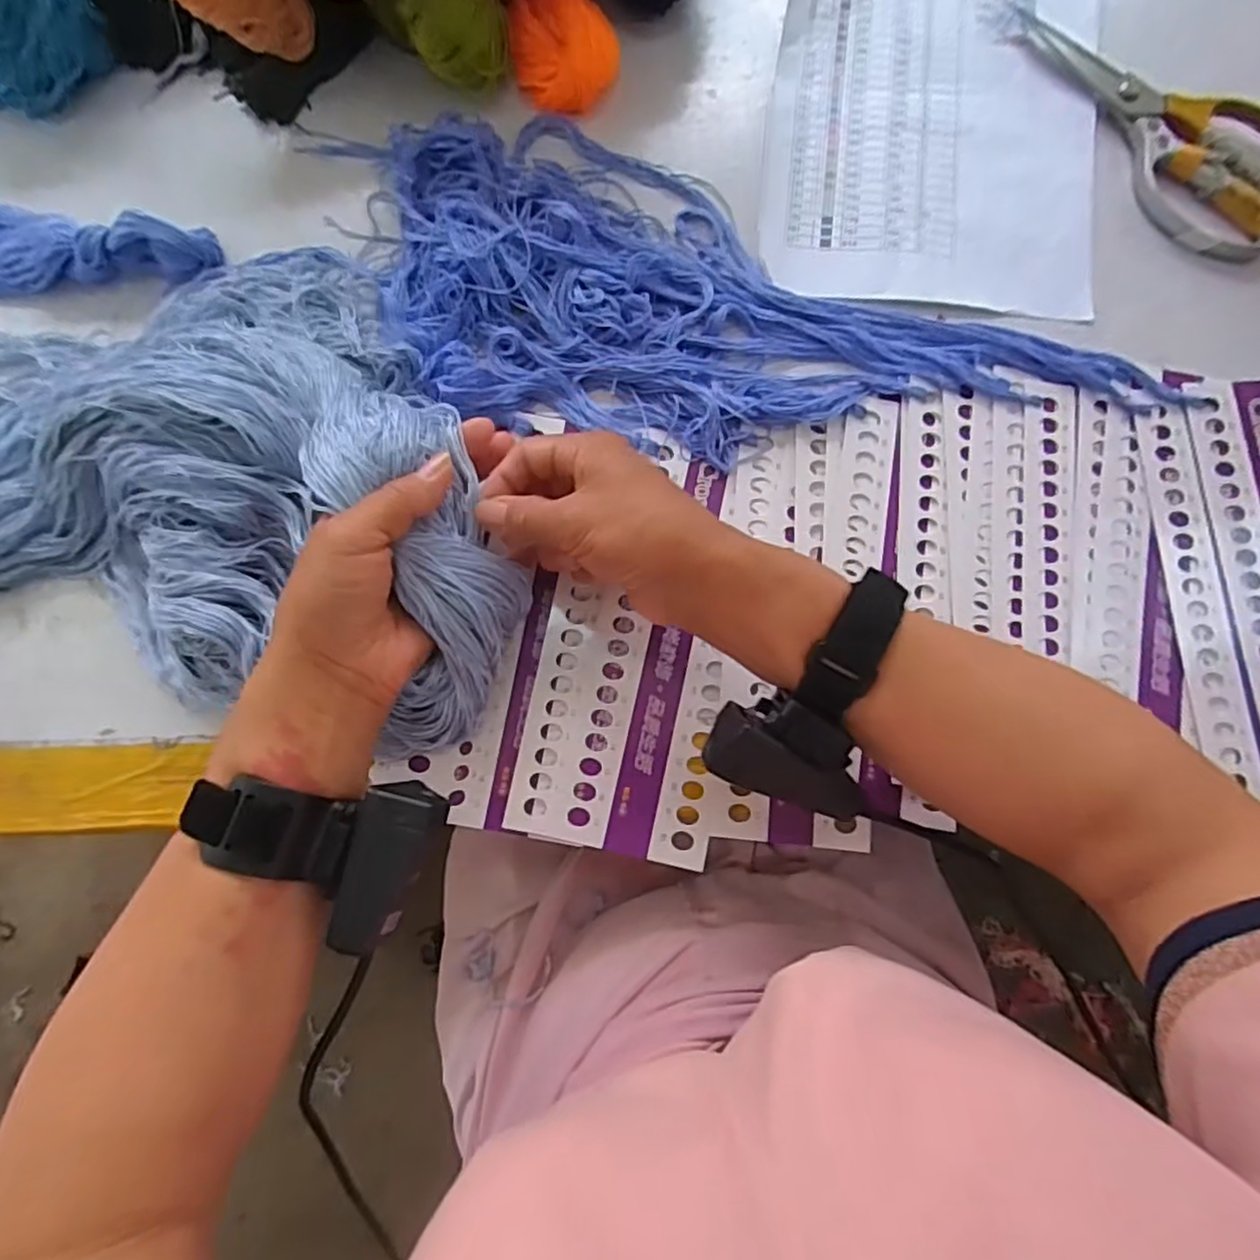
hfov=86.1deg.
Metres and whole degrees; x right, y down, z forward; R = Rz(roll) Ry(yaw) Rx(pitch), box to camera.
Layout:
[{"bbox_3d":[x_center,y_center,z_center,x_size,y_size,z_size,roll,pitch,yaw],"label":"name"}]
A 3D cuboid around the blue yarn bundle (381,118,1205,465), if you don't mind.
[{"bbox_3d":[0.073,-0.204,0.408,0.460,0.029,0.202,9,79,3],"label":"blue yarn bundle"}]

